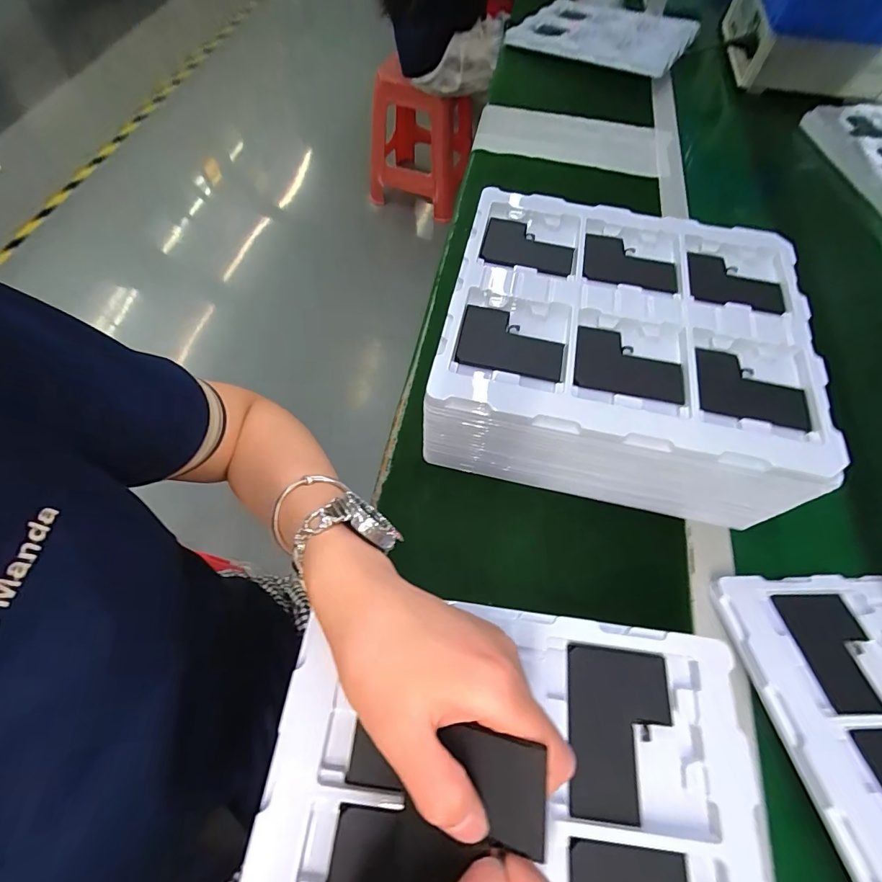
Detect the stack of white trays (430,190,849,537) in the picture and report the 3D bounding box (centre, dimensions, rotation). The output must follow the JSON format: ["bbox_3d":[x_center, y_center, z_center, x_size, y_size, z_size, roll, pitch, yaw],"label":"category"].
[{"bbox_3d":[0.169,-0.094,0.439,0.313,0.121,0.284,12,62,4],"label":"stack of white trays"}]

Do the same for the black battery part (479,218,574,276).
[{"bbox_3d":[0.089,-0.199,0.443,0.090,0.012,0.074,13,64,4],"label":"black battery part"}]

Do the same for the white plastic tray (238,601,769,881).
[{"bbox_3d":[0.034,0.256,0.222,0.277,0.024,0.314,7,64,1],"label":"white plastic tray"}]

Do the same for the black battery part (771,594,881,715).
[{"bbox_3d":[0.320,0.168,0.351,0.063,0.004,0.091,0,44,-1],"label":"black battery part"}]

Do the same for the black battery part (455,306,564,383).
[{"bbox_3d":[0.061,-0.084,0.375,0.089,0.006,0.065,15,65,5],"label":"black battery part"}]

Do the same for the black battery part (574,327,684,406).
[{"bbox_3d":[0.161,-0.065,0.371,0.089,0.004,0.067,11,64,3],"label":"black battery part"}]

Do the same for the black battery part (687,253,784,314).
[{"bbox_3d":[0.285,-0.154,0.424,0.087,0.009,0.073,12,64,4],"label":"black battery part"}]

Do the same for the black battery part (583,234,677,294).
[{"bbox_3d":[0.187,-0.177,0.432,0.090,0.009,0.072,13,64,4],"label":"black battery part"}]

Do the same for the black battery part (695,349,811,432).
[{"bbox_3d":[0.260,-0.041,0.366,0.089,0.016,0.064,13,64,4],"label":"black battery part"}]

